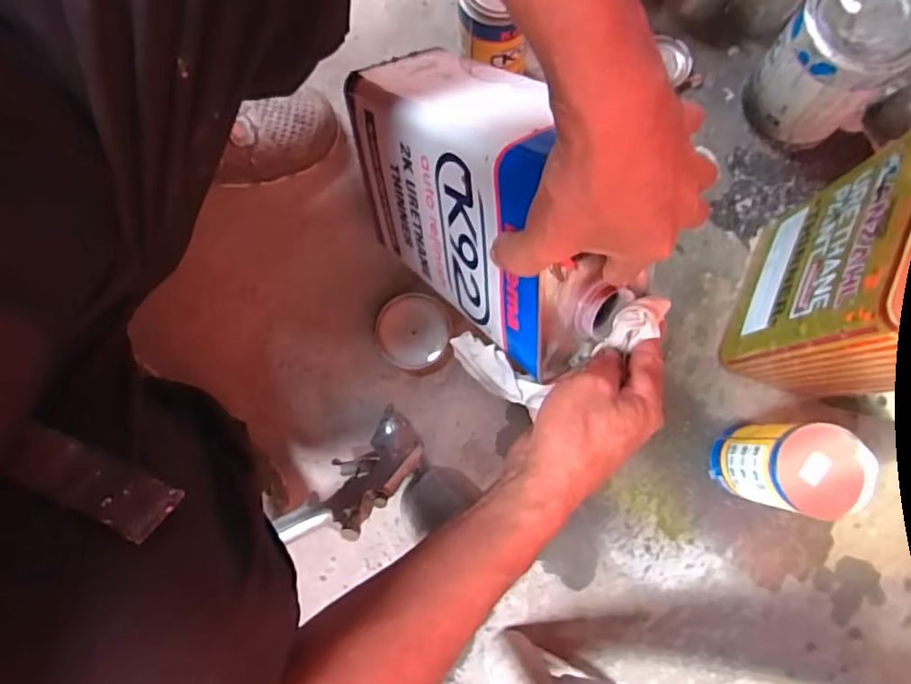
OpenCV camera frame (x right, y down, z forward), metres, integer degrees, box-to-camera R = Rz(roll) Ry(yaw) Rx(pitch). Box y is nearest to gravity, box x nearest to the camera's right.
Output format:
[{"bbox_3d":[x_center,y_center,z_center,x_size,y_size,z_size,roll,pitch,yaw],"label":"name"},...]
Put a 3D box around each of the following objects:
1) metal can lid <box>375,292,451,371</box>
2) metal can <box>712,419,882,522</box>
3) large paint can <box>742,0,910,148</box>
[{"bbox_3d":[-0.046,-0.011,0.601,0.076,0.015,0.077,0,81,2],"label":"metal can lid"},{"bbox_3d":[0.292,0.113,0.514,0.071,0.147,0.072,0,81,2],"label":"metal can"},{"bbox_3d":[0.362,-0.269,0.561,0.099,0.136,0.097,0,81,2],"label":"large paint can"}]

